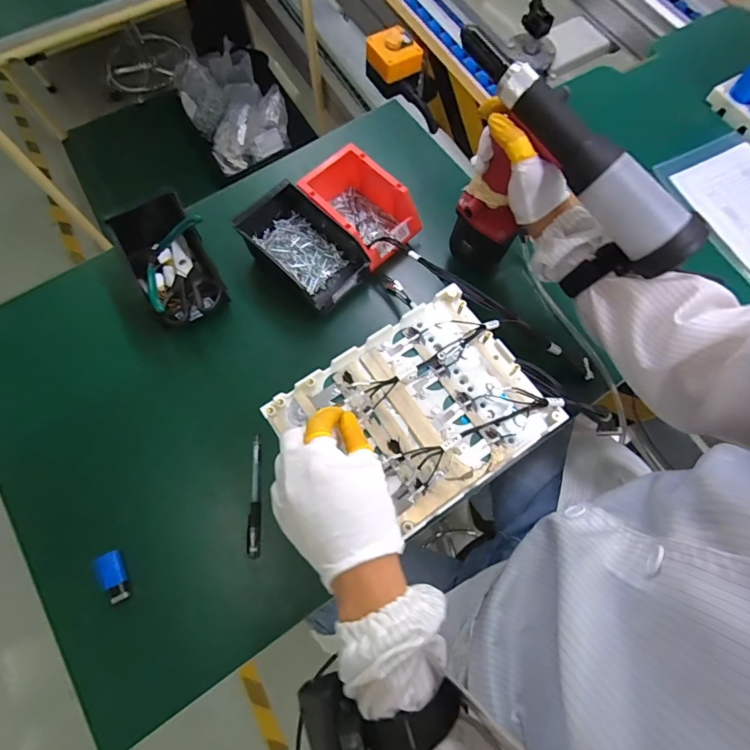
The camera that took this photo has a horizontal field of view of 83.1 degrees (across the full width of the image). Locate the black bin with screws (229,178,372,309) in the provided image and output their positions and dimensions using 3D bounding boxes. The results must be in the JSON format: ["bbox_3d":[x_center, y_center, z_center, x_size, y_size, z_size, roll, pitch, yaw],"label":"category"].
[{"bbox_3d":[-0.105,-0.182,0.606,0.106,0.063,0.187,-43,76,-12],"label":"black bin with screws"}]

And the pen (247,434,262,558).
[{"bbox_3d":[-0.148,0.148,0.522,0.015,0.012,0.142,-3,72,0],"label":"pen"}]

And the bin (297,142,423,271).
[{"bbox_3d":[-0.024,-0.245,0.623,0.108,0.076,0.175,-43,76,-12],"label":"bin"}]

